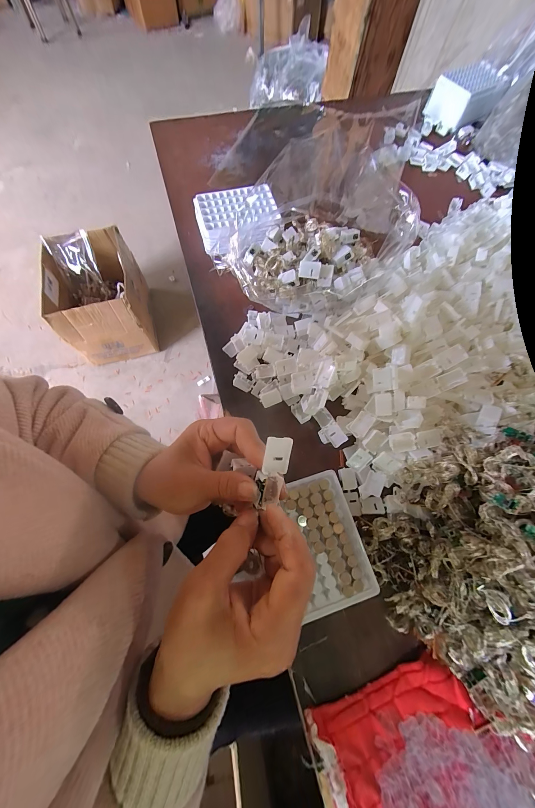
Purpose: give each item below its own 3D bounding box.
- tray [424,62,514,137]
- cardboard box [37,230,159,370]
[{"bbox_3d":[0.430,-0.663,0.577,0.163,0.057,0.101,-31,74,-12],"label":"tray"},{"bbox_3d":[-0.646,-0.413,1.065,0.294,0.278,0.382,-14,71,-7],"label":"cardboard box"}]

